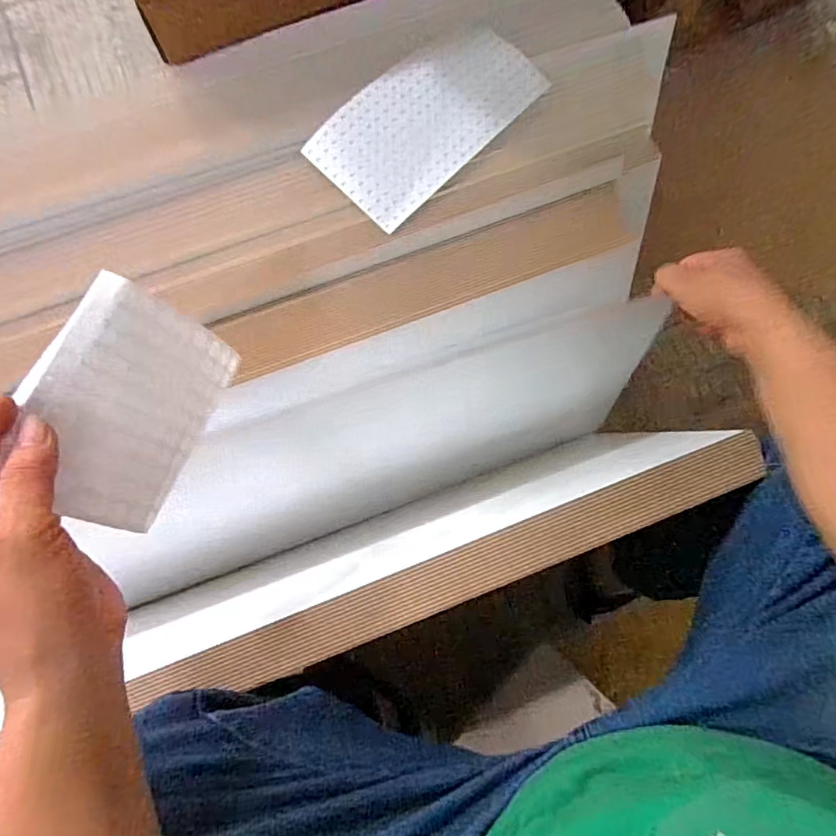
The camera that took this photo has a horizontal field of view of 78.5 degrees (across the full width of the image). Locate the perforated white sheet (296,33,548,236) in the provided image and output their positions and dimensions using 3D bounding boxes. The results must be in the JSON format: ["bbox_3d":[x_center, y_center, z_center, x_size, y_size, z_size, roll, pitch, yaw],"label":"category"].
[{"bbox_3d":[0.011,-0.296,0.501,0.119,0.020,0.225,43,82,9],"label":"perforated white sheet"}]

